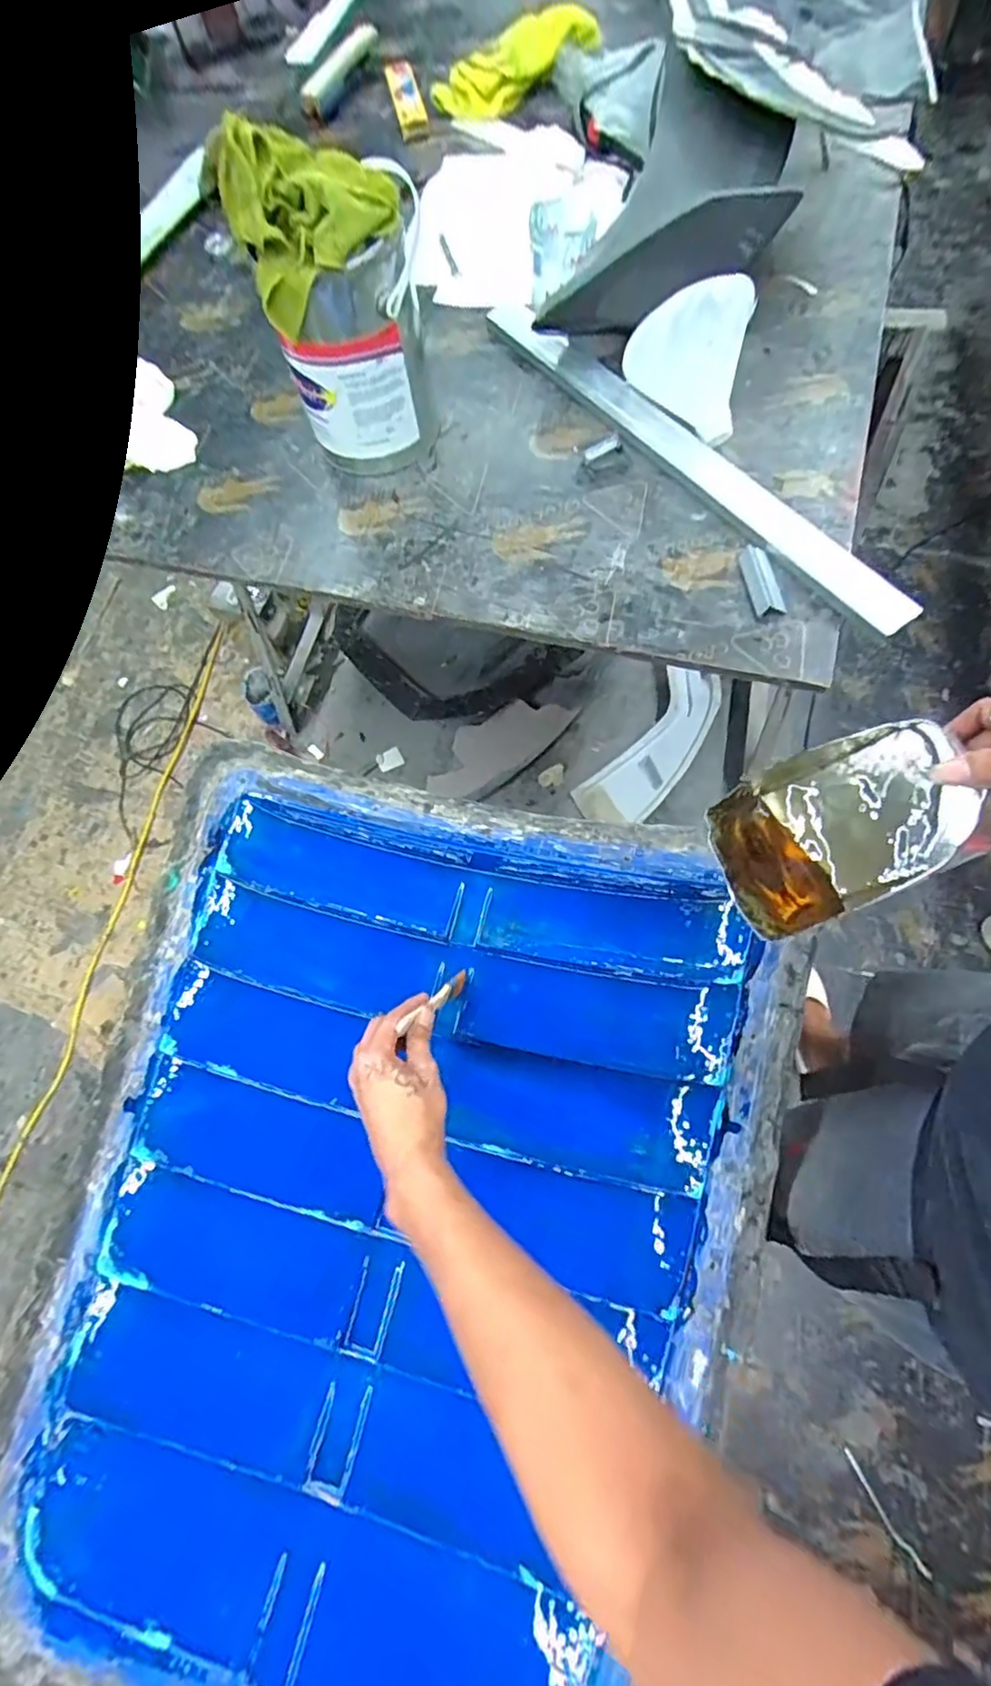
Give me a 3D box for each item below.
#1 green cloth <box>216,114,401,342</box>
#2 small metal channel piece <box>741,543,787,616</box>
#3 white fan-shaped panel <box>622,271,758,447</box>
[{"bbox_3d":[-0.183,-0.632,0.609,0.159,0.115,0.163,-18,69,-4],"label":"green cloth"},{"bbox_3d":[0.288,-0.286,0.650,0.025,0.013,0.084,-10,70,2],"label":"small metal channel piece"},{"bbox_3d":[0.231,-0.590,0.739,0.140,0.207,0.041,3,83,10],"label":"white fan-shaped panel"}]

